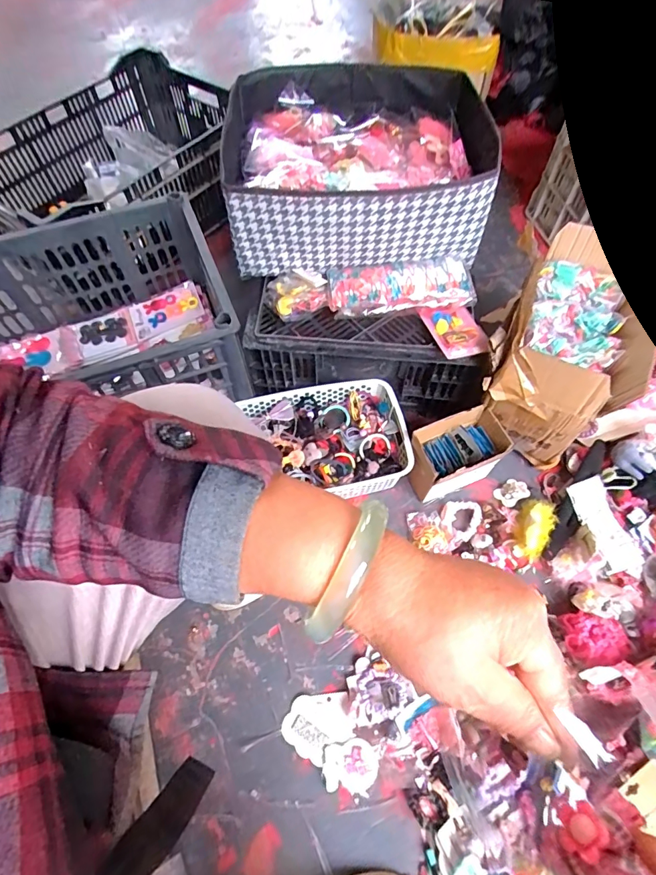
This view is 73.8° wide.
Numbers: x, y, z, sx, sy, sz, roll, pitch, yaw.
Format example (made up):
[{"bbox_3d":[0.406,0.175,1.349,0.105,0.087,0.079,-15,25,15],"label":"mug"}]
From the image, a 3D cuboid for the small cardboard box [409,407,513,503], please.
[{"bbox_3d":[0.212,0.033,0.744,0.156,0.116,0.095,-23,64,-11],"label":"small cardboard box"}]

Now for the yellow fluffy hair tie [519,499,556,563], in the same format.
[{"bbox_3d":[0.344,0.148,0.720,0.050,0.038,0.095,21,64,11],"label":"yellow fluffy hair tie"}]

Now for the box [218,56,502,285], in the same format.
[{"bbox_3d":[0.042,-0.457,0.740,0.407,0.146,0.362,-3,62,-1],"label":"box"}]

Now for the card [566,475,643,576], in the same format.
[{"bbox_3d":[0.451,0.143,0.717,0.069,0.011,0.149,-13,70,-9],"label":"card"}]

